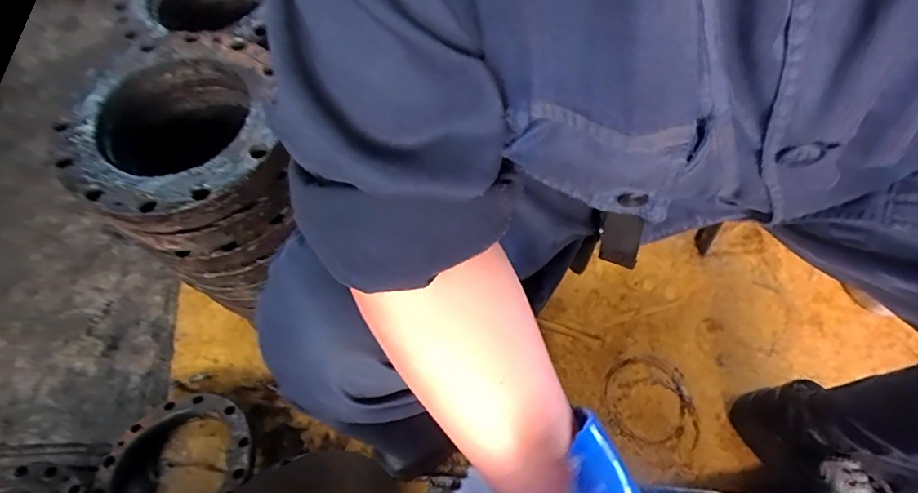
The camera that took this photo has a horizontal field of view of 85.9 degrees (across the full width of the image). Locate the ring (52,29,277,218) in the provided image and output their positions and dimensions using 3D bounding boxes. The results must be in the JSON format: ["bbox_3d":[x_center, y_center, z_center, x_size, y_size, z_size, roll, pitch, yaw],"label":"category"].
[{"bbox_3d":[-0.276,-0.122,0.459,0.201,0.028,0.231,-14,65,-5],"label":"ring"}]

